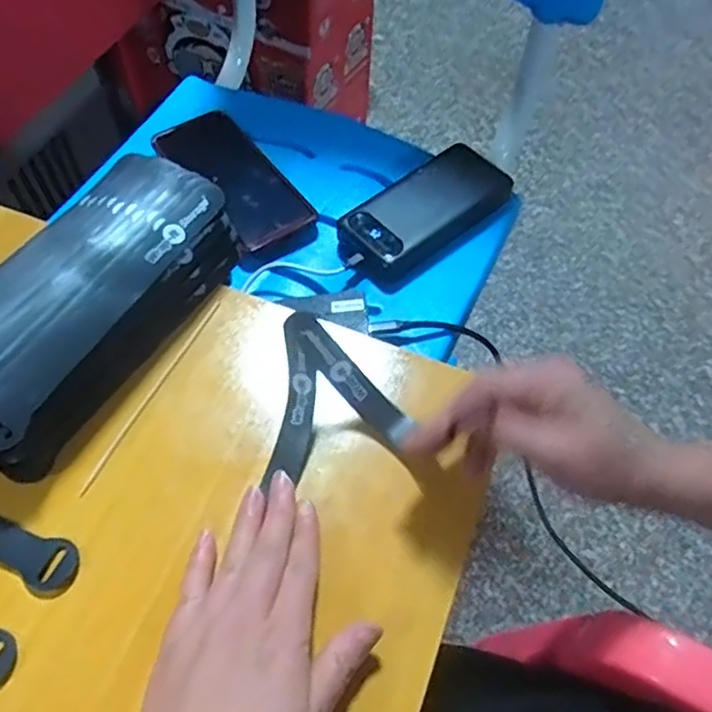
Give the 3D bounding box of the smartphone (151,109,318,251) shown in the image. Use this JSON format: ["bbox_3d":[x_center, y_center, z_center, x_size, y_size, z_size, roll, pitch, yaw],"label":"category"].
[{"bbox_3d":[-0.115,-0.169,0.600,0.078,0.009,0.167,-34,68,-13],"label":"smartphone"}]

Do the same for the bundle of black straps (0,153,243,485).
[{"bbox_3d":[-0.165,-0.036,0.384,0.096,0.053,0.209,27,63,12],"label":"bundle of black straps"}]

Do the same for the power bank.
[{"bbox_3d":[0.063,-0.133,0.572,0.168,0.031,0.079,-40,69,-22],"label":"power bank"}]

